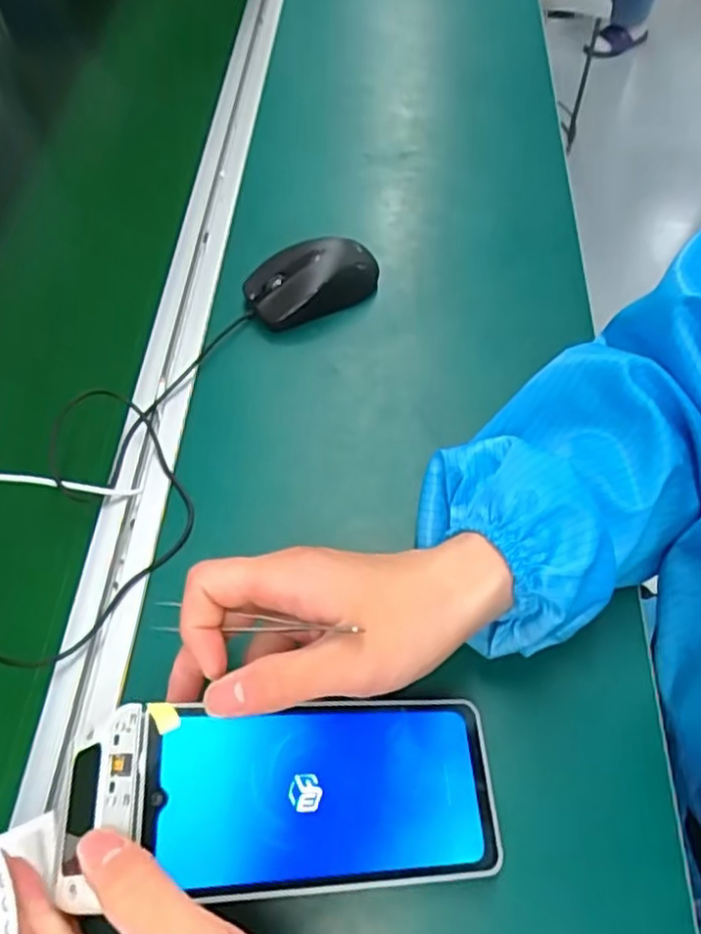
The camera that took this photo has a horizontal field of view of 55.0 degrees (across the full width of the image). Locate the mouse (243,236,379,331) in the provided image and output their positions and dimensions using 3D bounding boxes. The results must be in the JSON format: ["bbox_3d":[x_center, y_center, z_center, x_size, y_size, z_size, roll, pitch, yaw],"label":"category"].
[{"bbox_3d":[-0.029,-0.145,0.525,0.106,0.036,0.057,-21,61,-12],"label":"mouse"}]

